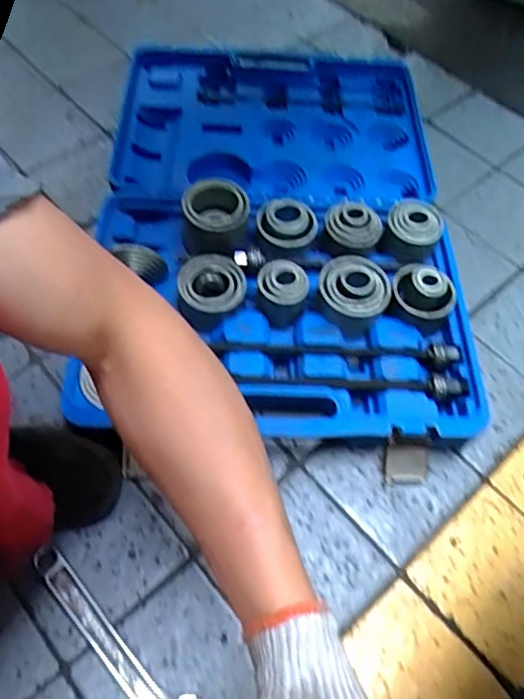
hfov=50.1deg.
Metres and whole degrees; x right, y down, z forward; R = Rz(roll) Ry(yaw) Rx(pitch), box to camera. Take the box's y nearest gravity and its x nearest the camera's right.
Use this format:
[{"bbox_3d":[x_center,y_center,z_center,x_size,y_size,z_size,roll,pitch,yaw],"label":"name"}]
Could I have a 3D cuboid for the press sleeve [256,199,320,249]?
[{"bbox_3d":[0.032,-0.170,0.759,0.083,0.037,0.073,21,59,9],"label":"press sleeve"}]

